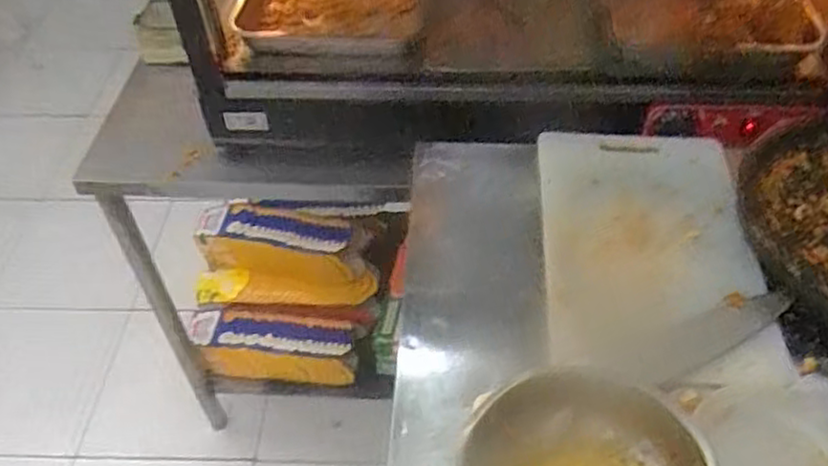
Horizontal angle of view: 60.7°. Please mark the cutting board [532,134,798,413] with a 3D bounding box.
[{"bbox_3d":[0.259,0.015,0.792,0.219,0.027,0.366,-3,50,8],"label":"cutting board"}]

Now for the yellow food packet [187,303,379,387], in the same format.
[{"bbox_3d":[-0.274,0.228,1.481,0.370,0.116,0.144,1,48,4],"label":"yellow food packet"}]

